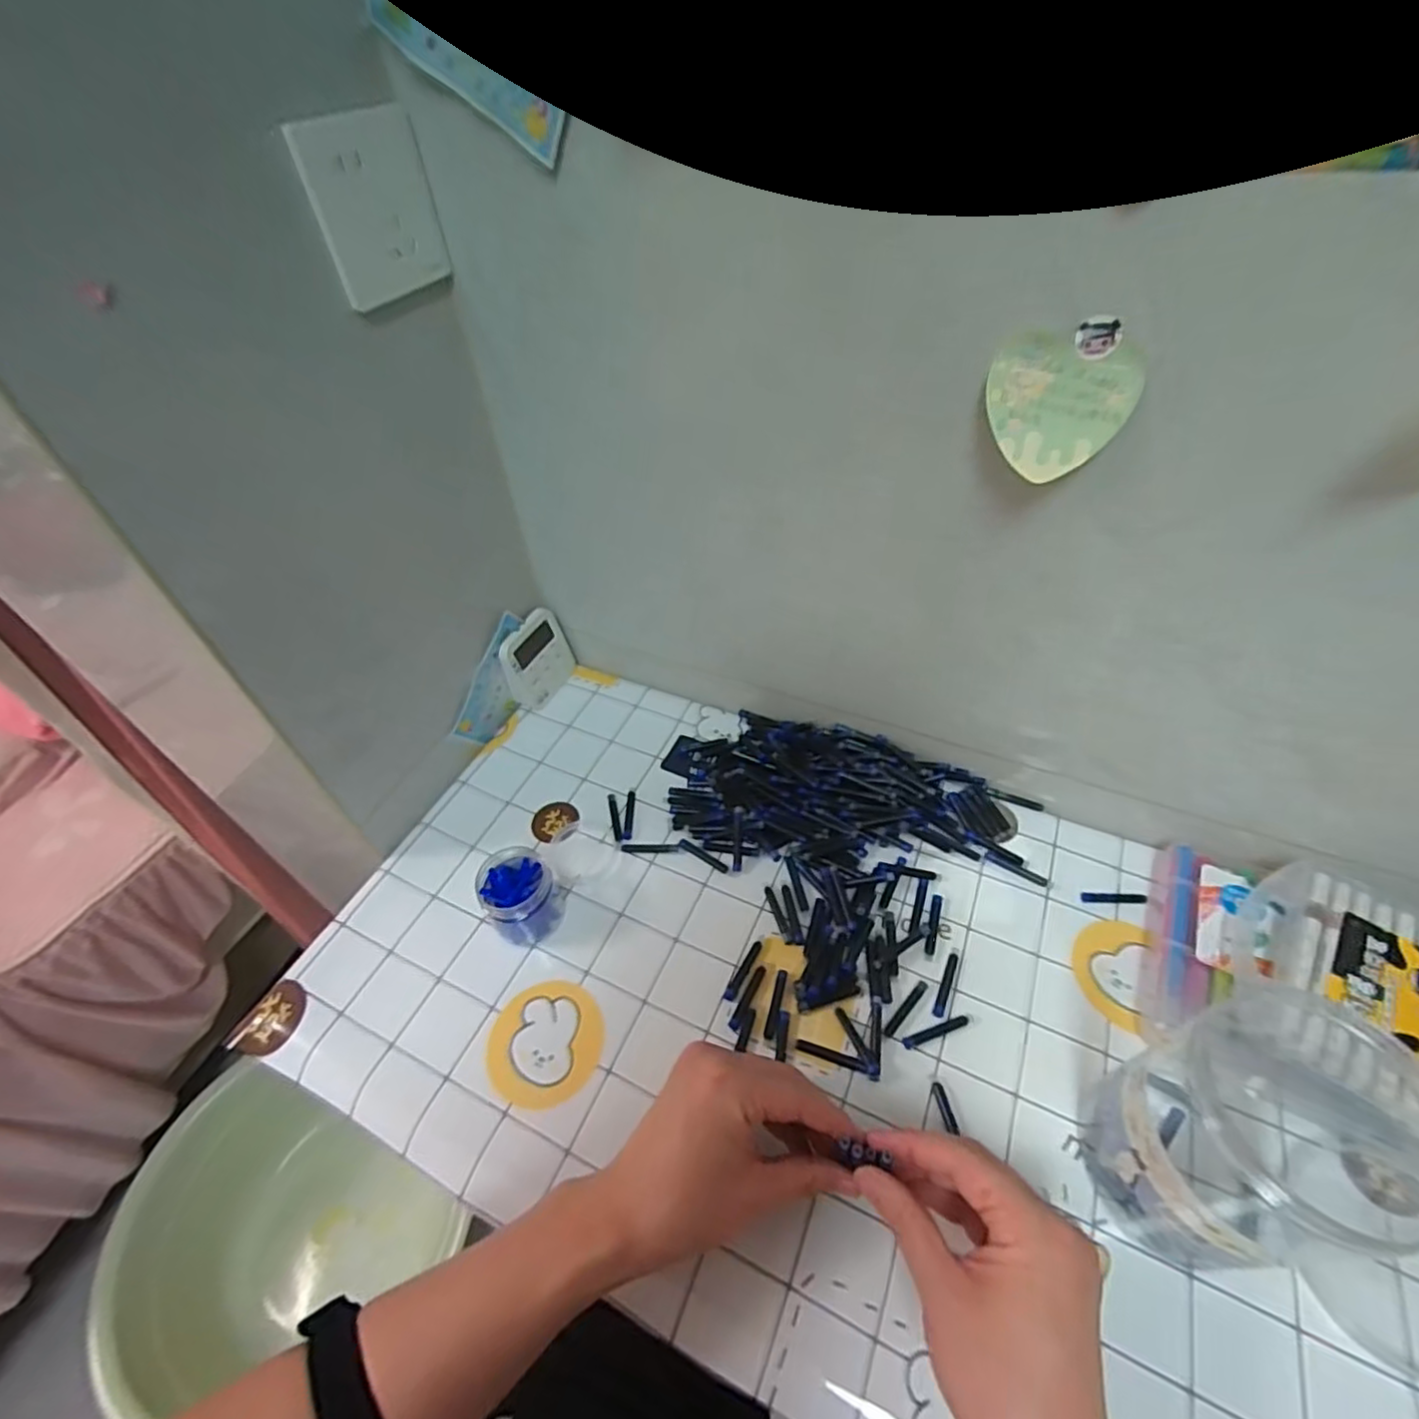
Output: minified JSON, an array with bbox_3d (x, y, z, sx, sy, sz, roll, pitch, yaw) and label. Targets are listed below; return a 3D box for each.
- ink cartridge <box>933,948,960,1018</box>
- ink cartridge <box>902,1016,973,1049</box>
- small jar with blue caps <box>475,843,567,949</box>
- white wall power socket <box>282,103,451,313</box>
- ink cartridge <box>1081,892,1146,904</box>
[{"bbox_3d":[0.166,0.189,0.458,0.008,0.004,0.053,21,53,20],"label":"ink cartridge"},{"bbox_3d":[0.153,0.214,0.437,0.051,0.005,0.008,-14,50,-10],"label":"ink cartridge"},{"bbox_3d":[-0.137,0.136,0.482,0.051,0.052,0.055,-1,48,1],"label":"small jar with blue caps"},{"bbox_3d":[-0.196,-0.295,0.390,0.004,0.087,0.083,15,46,24],"label":"white wall power socket"},{"bbox_3d":[0.303,0.141,0.494,0.045,0.007,0.008,3,49,4],"label":"ink cartridge"}]

